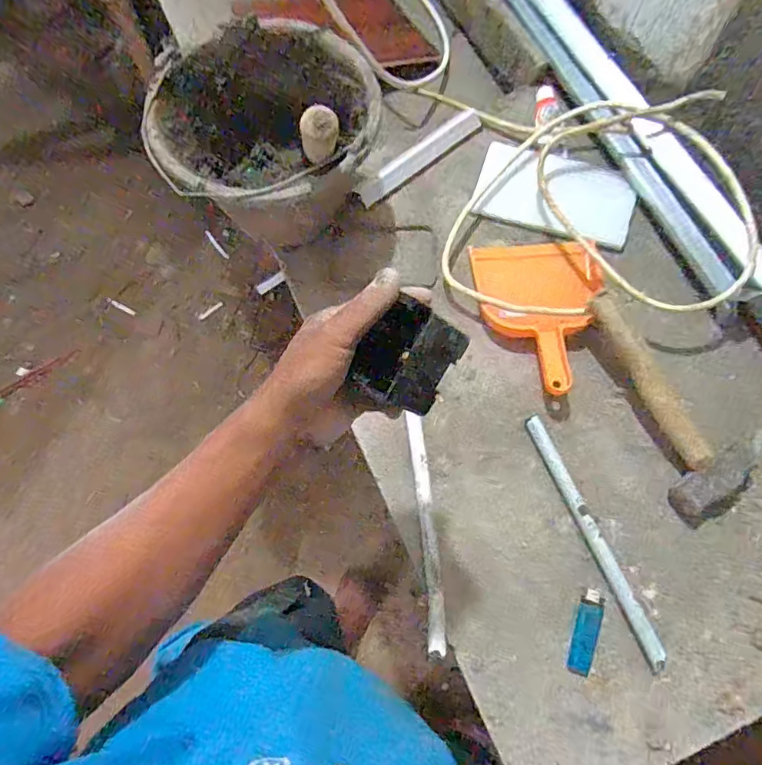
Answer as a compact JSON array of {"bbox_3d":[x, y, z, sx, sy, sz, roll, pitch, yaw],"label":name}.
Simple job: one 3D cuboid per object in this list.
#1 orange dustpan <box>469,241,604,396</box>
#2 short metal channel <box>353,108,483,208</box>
[{"bbox_3d":[0.205,-0.086,0.645,0.158,0.035,0.215,-4,72,0],"label":"orange dustpan"},{"bbox_3d":[0.055,-0.322,0.730,0.209,0.030,0.030,-36,74,-10],"label":"short metal channel"}]

